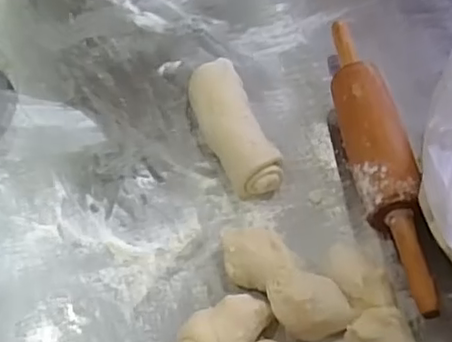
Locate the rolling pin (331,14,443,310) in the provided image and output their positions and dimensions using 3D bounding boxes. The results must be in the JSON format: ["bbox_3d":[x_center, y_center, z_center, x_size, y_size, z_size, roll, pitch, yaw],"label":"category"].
[{"bbox_3d":[0.133,-0.019,0.571,0.049,0.060,0.322,-5,50,2],"label":"rolling pin"}]

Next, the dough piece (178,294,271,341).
[{"bbox_3d":[-0.001,0.124,0.477,0.074,0.033,0.041,-31,54,-19],"label":"dough piece"}]

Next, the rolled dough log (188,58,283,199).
[{"bbox_3d":[0.008,-0.046,0.616,0.056,0.043,0.169,-18,51,-9],"label":"rolled dough log"}]

